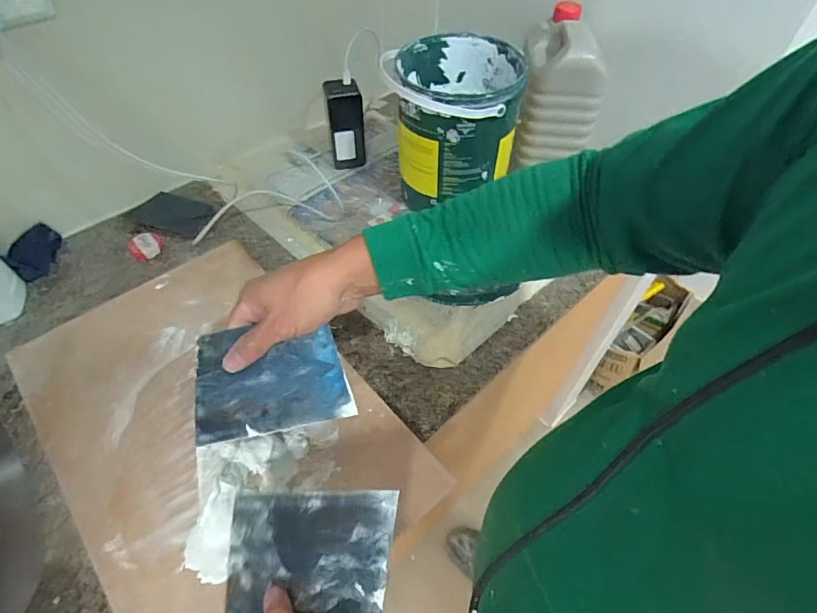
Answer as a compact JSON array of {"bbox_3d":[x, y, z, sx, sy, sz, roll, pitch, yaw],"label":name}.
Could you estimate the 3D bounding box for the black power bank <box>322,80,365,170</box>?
[{"bbox_3d":[-0.101,-0.288,0.742,0.055,0.132,0.051,-4,53,-5],"label":"black power bank"}]

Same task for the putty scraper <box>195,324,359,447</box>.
[{"bbox_3d":[-0.126,0.065,0.422,0.136,0.005,0.094,-10,79,-3],"label":"putty scraper"}]

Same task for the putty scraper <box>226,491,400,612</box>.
[{"bbox_3d":[-0.077,0.189,0.344,0.136,0.004,0.094,-8,59,17],"label":"putty scraper"}]

